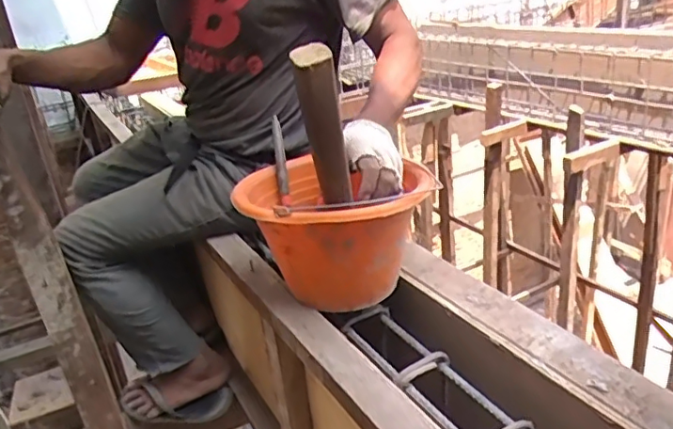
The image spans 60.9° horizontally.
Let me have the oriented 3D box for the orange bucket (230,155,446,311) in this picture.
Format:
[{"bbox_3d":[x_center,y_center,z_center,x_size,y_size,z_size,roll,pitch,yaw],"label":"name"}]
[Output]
[{"bbox_3d":[-0.001,0.026,0.777,0.244,0.159,0.225,-6,24,3],"label":"orange bucket"}]

